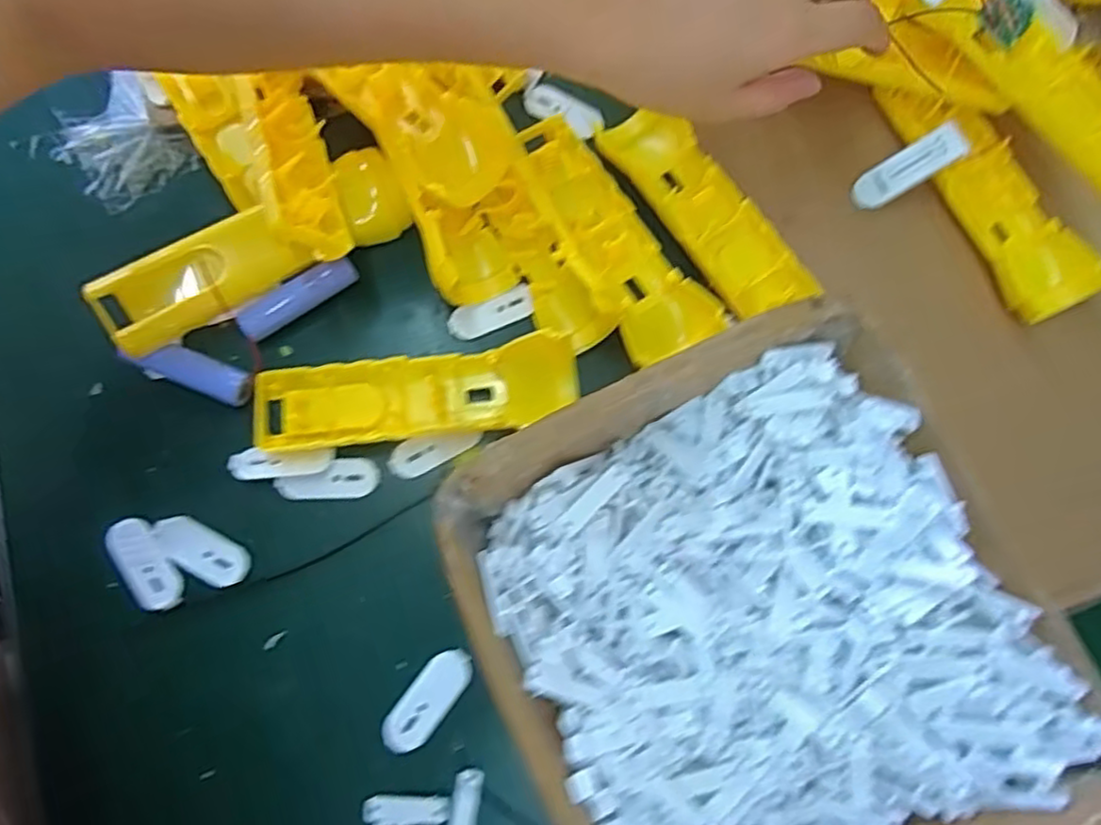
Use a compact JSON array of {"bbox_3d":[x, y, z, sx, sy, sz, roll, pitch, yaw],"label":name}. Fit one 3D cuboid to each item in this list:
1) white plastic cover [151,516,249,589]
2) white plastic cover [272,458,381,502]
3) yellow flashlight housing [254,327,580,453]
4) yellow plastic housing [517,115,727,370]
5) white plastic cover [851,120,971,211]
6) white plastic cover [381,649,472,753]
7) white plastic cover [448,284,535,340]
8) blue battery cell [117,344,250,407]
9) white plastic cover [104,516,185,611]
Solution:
[{"bbox_3d":[-0.175,0.069,0.341,0.050,0.004,0.021,28,77,5],"label":"white plastic cover"},{"bbox_3d":[-0.114,0.035,0.352,0.051,0.004,0.020,-4,76,-2],"label":"white plastic cover"},{"bbox_3d":[-0.070,-0.009,0.352,0.164,0.022,0.043,-8,77,-3],"label":"yellow flashlight housing"},{"bbox_3d":[0.029,-0.098,0.367,0.050,0.027,0.154,-31,79,-8],"label":"yellow plastic housing"},{"bbox_3d":[0.199,-0.136,0.381,0.060,0.006,0.020,-30,76,27],"label":"white plastic cover"},{"bbox_3d":[-0.059,0.138,0.327,0.022,0.004,0.053,37,78,7],"label":"white plastic cover"},{"bbox_3d":[-0.033,-0.054,0.376,0.047,0.005,0.018,-19,78,-6],"label":"white plastic cover"},{"bbox_3d":[-0.188,-0.023,0.358,0.063,0.016,0.018,22,77,4],"label":"blue battery cell"},{"bbox_3d":[-0.203,0.076,0.341,0.023,0.006,0.050,-34,79,-9],"label":"white plastic cover"}]

